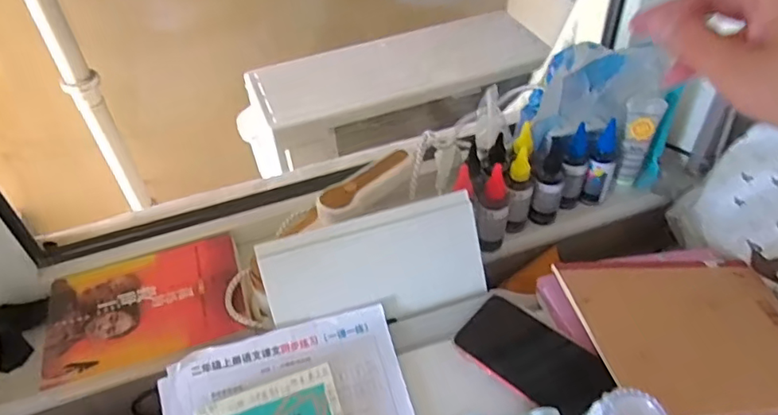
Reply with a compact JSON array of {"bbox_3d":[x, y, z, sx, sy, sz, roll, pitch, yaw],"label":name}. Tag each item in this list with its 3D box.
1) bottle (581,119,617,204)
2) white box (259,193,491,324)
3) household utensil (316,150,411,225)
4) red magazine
[{"bbox_3d":[0.269,-0.052,0.708,0.028,0.123,0.035,23,50,24],"label":"bottle"},{"bbox_3d":[-0.012,0.065,0.580,0.223,0.115,0.015,-15,10,-12],"label":"white box"},{"bbox_3d":[-0.028,-0.026,0.643,0.124,0.025,0.035,-35,53,-28],"label":"household utensil"},{"bbox_3d":[-0.270,0.106,0.628,0.207,0.013,0.152,-14,46,-11],"label":"red magazine"}]

